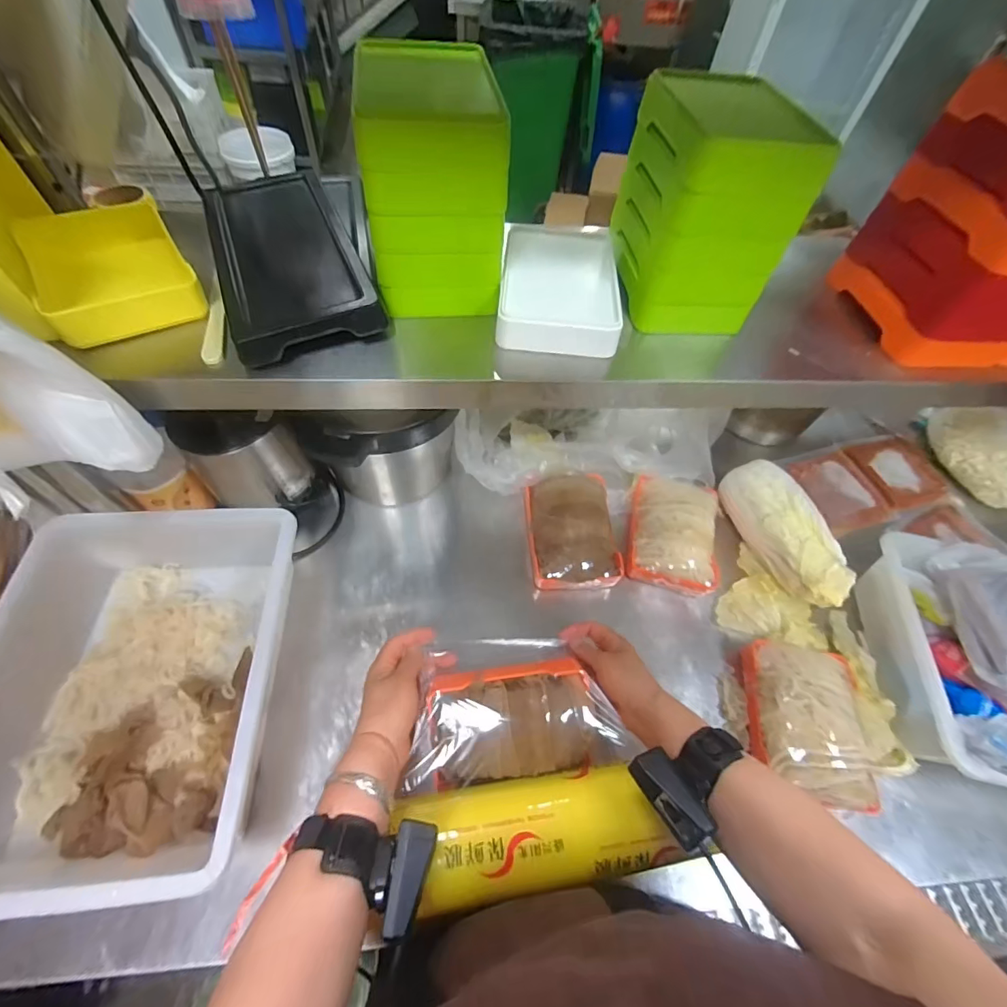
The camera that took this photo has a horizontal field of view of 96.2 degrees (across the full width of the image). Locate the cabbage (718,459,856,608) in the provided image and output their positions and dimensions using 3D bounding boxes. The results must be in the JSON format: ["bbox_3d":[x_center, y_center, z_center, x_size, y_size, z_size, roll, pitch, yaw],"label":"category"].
[{"bbox_3d":[0.392,0.039,0.636,0.069,0.086,0.214,-10,59,-11],"label":"cabbage"}]

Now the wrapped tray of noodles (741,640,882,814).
[{"bbox_3d":[0.355,0.245,0.524,0.120,0.057,0.169,12,57,3],"label":"wrapped tray of noodles"}]

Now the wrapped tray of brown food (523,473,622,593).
[{"bbox_3d":[0.095,0.036,0.635,0.119,0.039,0.168,-3,58,-7],"label":"wrapped tray of brown food"}]

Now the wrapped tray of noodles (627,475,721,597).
[{"bbox_3d":[0.248,0.037,0.646,0.121,0.060,0.168,13,57,3],"label":"wrapped tray of noodles"}]

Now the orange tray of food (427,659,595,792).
[{"bbox_3d":[0.009,0.218,0.461,0.160,0.058,0.105,-4,58,-7],"label":"orange tray of food"}]

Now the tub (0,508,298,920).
[{"bbox_3d":[-0.377,0.185,0.474,0.271,0.092,0.350,-2,58,-6],"label":"tub"}]

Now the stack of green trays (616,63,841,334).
[{"bbox_3d":[0.186,-0.279,0.440,0.111,0.156,0.146,-5,58,-8],"label":"stack of green trays"}]

